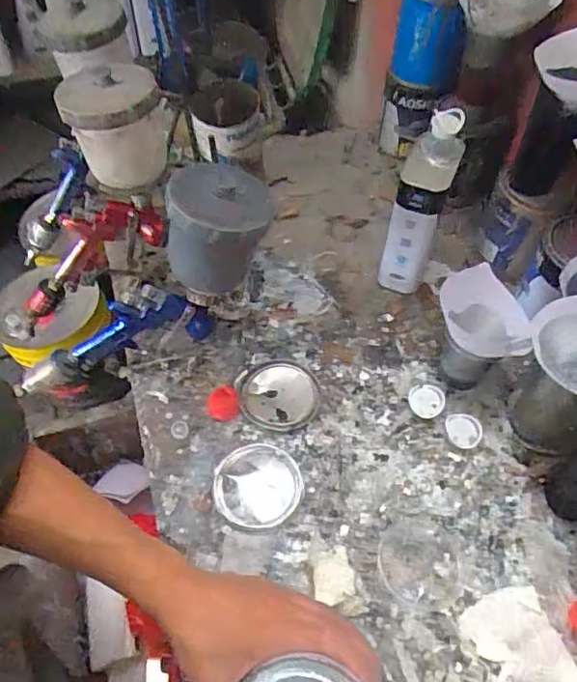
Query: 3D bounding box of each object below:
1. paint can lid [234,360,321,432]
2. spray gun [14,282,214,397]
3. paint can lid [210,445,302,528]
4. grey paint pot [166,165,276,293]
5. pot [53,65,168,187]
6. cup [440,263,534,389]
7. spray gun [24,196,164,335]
[{"bbox_3d":[-0.013,0.065,0.684,0.099,0.009,0.095,1,53,-1],"label":"paint can lid"},{"bbox_3d":[-0.221,0.006,0.687,0.256,0.131,0.043,-24,54,9],"label":"spray gun"},{"bbox_3d":[-0.034,0.159,0.613,0.096,0.008,0.092,1,53,-1],"label":"paint can lid"},{"bbox_3d":[-0.067,-0.112,0.562,0.101,0.104,0.084,3,54,3],"label":"grey paint pot"},{"bbox_3d":[-0.180,-0.223,0.584,0.098,0.098,0.098,0,54,1],"label":"pot"},{"bbox_3d":[0.229,-0.007,0.674,0.106,0.119,0.107,13,54,8],"label":"cup"},{"bbox_3d":[-0.291,-0.103,0.761,0.291,0.095,0.033,-34,49,27],"label":"spray gun"}]

